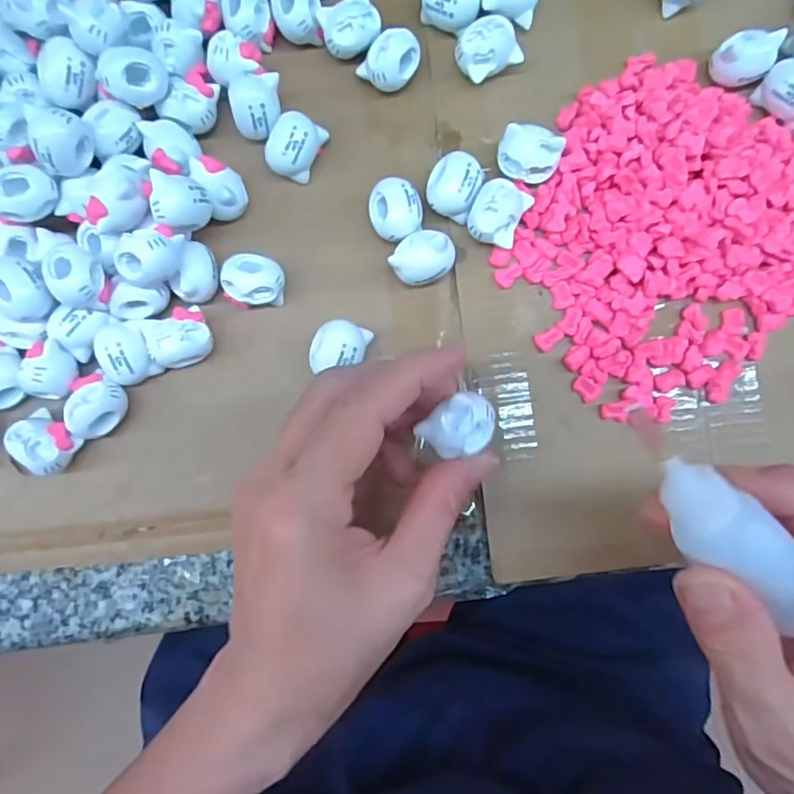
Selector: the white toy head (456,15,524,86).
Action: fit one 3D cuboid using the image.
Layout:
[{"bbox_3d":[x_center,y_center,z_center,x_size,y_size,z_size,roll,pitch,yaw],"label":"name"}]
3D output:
[{"bbox_3d":[0.039,-0.149,0.251,0.027,0.018,0.021,-27,86,-1],"label":"white toy head"}]

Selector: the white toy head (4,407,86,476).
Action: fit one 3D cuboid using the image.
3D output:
[{"bbox_3d":[-0.147,0.019,0.241,0.024,0.017,0.020,34,87,3],"label":"white toy head"}]

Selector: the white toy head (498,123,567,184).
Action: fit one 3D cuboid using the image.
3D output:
[{"bbox_3d":[0.056,-0.101,0.244,0.025,0.017,0.019,7,86,1],"label":"white toy head"}]

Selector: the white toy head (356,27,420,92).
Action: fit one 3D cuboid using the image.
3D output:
[{"bbox_3d":[-0.002,-0.146,0.253,0.020,0.017,0.024,37,87,3],"label":"white toy head"}]

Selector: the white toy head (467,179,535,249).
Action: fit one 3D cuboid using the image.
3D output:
[{"bbox_3d":[0.042,-0.076,0.241,0.022,0.014,0.025,25,86,2],"label":"white toy head"}]

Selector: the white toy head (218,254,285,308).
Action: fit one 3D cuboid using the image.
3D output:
[{"bbox_3d":[-0.060,-0.049,0.247,0.024,0.017,0.021,-1,86,0],"label":"white toy head"}]

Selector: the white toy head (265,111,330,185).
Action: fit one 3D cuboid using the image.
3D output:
[{"bbox_3d":[-0.044,-0.109,0.253,0.019,0.021,0.026,26,86,2],"label":"white toy head"}]

